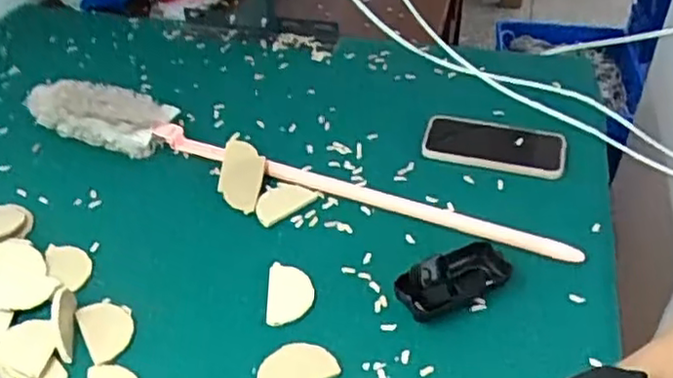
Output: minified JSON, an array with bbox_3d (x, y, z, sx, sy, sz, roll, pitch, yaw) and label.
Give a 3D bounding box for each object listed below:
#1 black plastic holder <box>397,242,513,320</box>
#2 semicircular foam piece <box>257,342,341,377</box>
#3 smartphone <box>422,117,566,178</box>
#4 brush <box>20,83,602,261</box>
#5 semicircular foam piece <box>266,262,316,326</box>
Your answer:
[{"bbox_3d":[0.113,0.086,0.645,0.114,0.031,0.052,-21,44,-20],"label":"black plastic holder"},{"bbox_3d":[-0.036,0.153,0.590,0.069,0.005,0.045,-13,42,-12],"label":"semicircular foam piece"},{"bbox_3d":[0.187,-0.055,0.815,0.165,0.017,0.088,11,43,15],"label":"smartphone"},{"bbox_3d":[-0.068,-0.039,0.781,0.685,0.047,0.078,13,43,17],"label":"brush"},{"bbox_3d":[-0.044,0.099,0.648,0.044,0.009,0.065,-1,41,2],"label":"semicircular foam piece"}]

